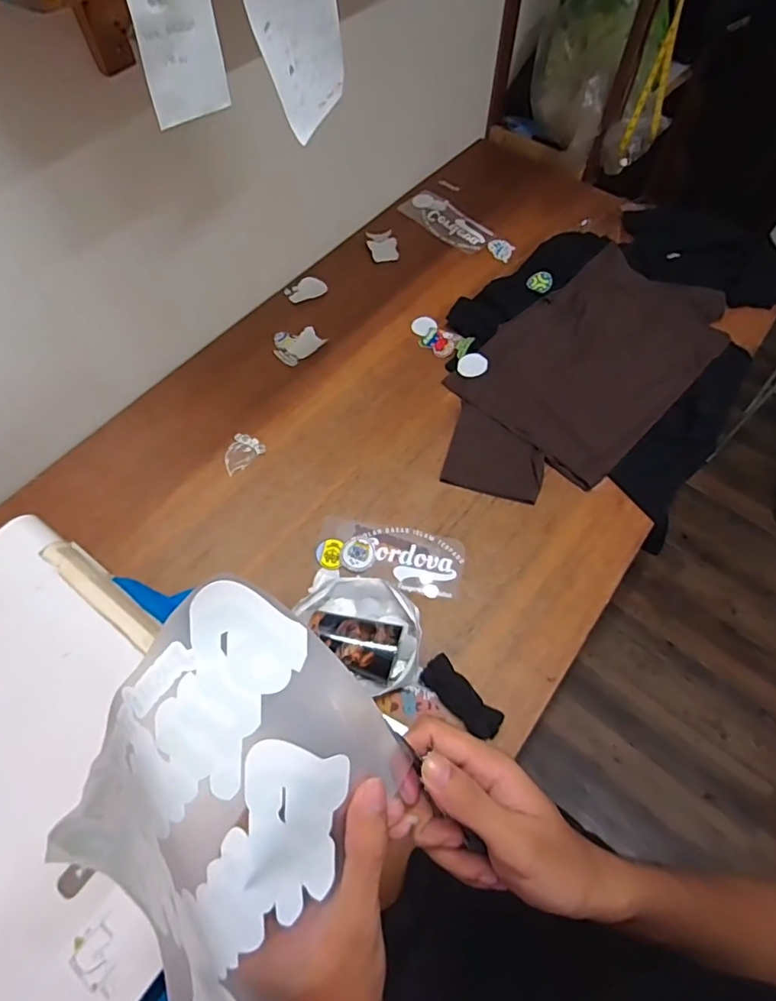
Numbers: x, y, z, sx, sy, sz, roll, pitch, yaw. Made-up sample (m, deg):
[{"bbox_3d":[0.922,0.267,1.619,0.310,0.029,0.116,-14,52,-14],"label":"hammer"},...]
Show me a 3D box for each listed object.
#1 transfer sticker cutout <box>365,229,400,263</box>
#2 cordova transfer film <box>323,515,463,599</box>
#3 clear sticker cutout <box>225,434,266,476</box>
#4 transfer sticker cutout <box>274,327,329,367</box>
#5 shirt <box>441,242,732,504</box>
[{"bbox_3d":[-0.012,-0.605,1.238,0.068,0.008,0.113,-9,60,-1],"label":"transfer sticker cutout"},{"bbox_3d":[0.005,0.094,0.867,0.238,0.007,0.113,9,63,3],"label":"cordova transfer film"},{"bbox_3d":[-0.272,-0.088,0.957,0.063,0.004,0.081,40,69,18],"label":"clear sticker cutout"},{"bbox_3d":[-0.192,-0.329,1.087,0.085,0.015,0.104,40,68,18],"label":"transfer sticker cutout"},{"bbox_3d":[0.386,-0.268,1.028,0.346,0.057,0.723,42,69,19],"label":"shirt"}]

